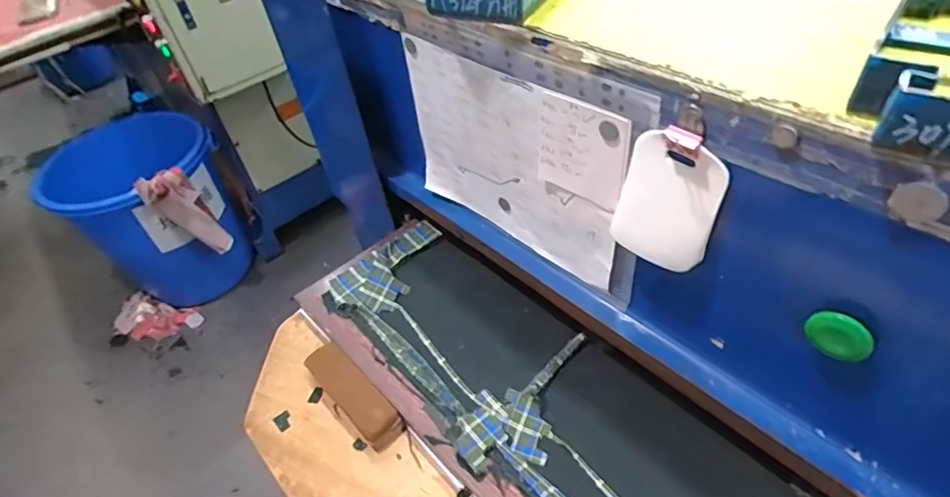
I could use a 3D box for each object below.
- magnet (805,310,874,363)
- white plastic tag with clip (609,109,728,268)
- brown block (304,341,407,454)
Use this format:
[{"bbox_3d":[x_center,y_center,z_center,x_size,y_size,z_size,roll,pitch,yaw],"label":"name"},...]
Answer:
[{"bbox_3d":[0.249,0.060,0.350,0.038,0.030,0.009,27,20,33],"label":"magnet"},{"bbox_3d":[0.146,-0.040,0.392,0.075,0.128,0.018,30,50,32],"label":"white plastic tag with clip"},{"bbox_3d":[-0.145,0.167,0.599,0.041,0.031,0.154,-33,49,-31],"label":"brown block"}]

